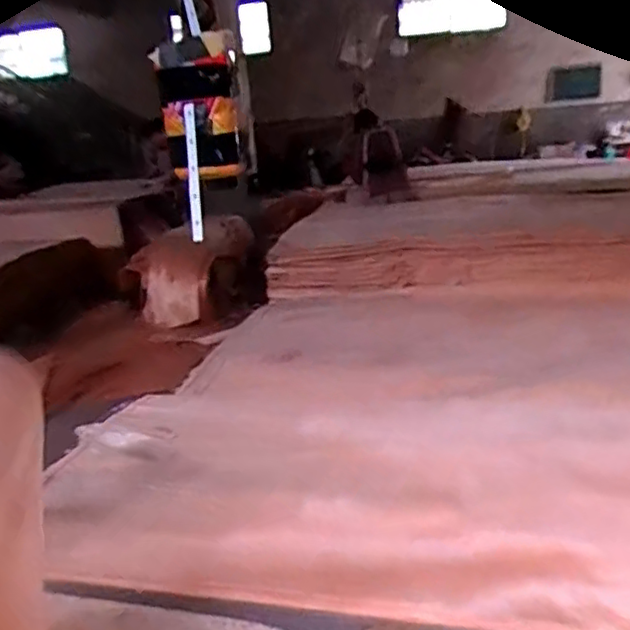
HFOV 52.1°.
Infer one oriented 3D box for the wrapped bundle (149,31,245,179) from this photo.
[{"bbox_3d":[-0.136,-0.244,0.767,0.089,0.156,0.059,-8,18,-7],"label":"wrapped bundle"}]

